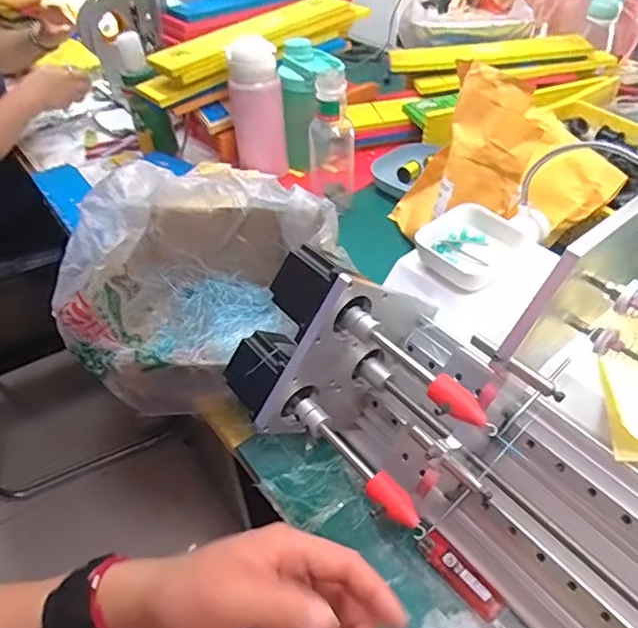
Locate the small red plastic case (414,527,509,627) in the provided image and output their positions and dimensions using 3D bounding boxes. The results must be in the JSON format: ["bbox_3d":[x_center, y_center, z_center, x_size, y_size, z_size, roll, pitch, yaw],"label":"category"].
[{"bbox_3d":[0.115,0.210,0.450,0.023,0.011,0.076,-31,51,-25],"label":"small red plastic case"}]

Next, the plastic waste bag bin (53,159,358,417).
[{"bbox_3d":[-0.131,-0.039,0.604,0.279,0.165,0.214,-35,52,-28],"label":"plastic waste bag bin"}]

